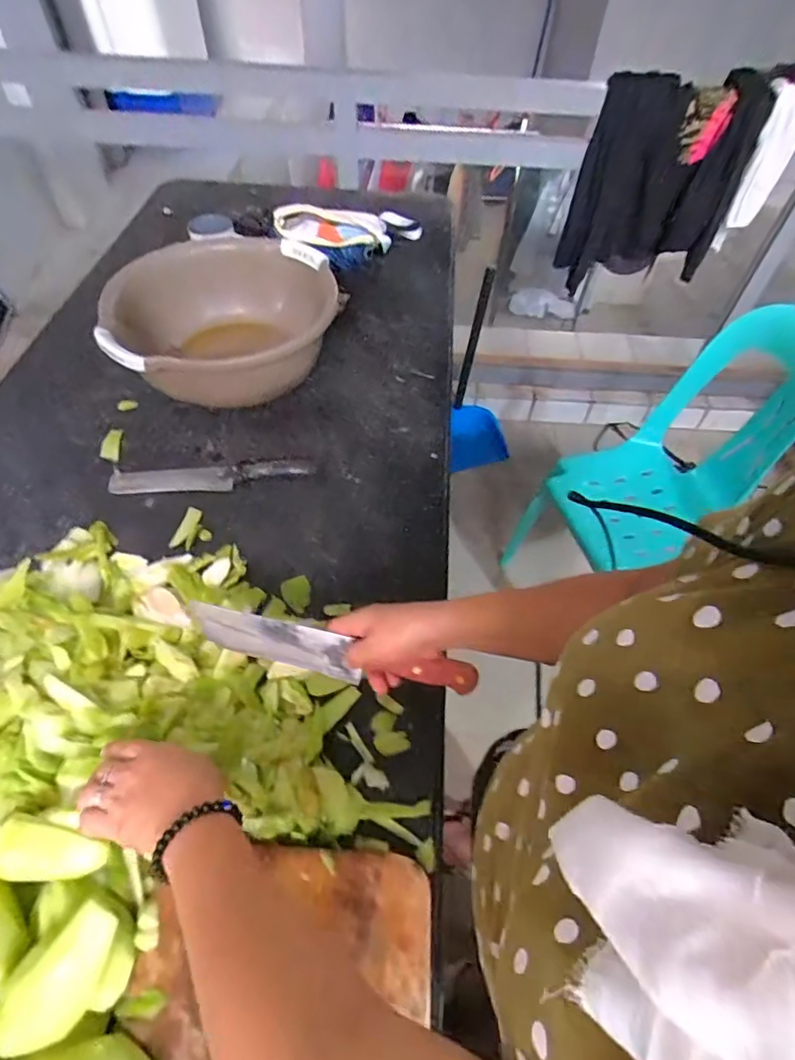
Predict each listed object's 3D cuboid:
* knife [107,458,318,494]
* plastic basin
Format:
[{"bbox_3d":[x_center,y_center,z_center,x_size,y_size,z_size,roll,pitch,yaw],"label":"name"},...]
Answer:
[{"bbox_3d":[-0.260,-0.078,0.732,0.280,0.014,0.048,-4,56,-4],"label":"knife"},{"bbox_3d":[-0.273,-0.334,0.858,0.336,0.160,0.336,1,55,-1],"label":"plastic basin"}]

